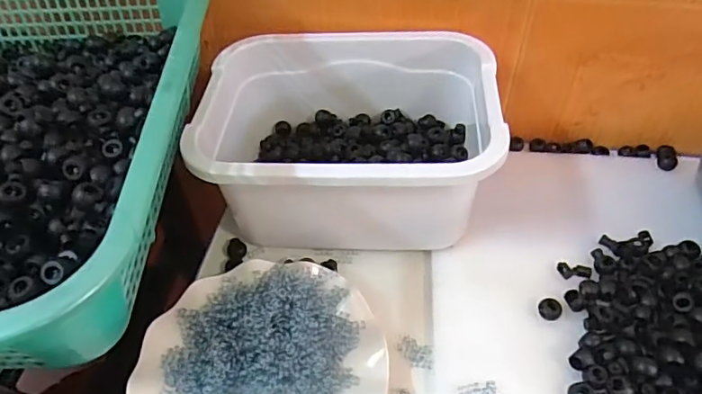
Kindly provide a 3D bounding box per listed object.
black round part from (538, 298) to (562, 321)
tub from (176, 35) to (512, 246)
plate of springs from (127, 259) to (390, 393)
[{"bbox_3d":[0.159,0.090,0.422,0.017,0.007,0.016,-1,48,1],"label":"black round part"},{"bbox_3d":[-0.002,-0.047,0.478,0.245,0.115,0.190,4,49,5],"label":"tub"},{"bbox_3d":[-0.066,0.126,0.391,0.176,0.033,0.174,-1,48,1],"label":"plate of springs"}]

